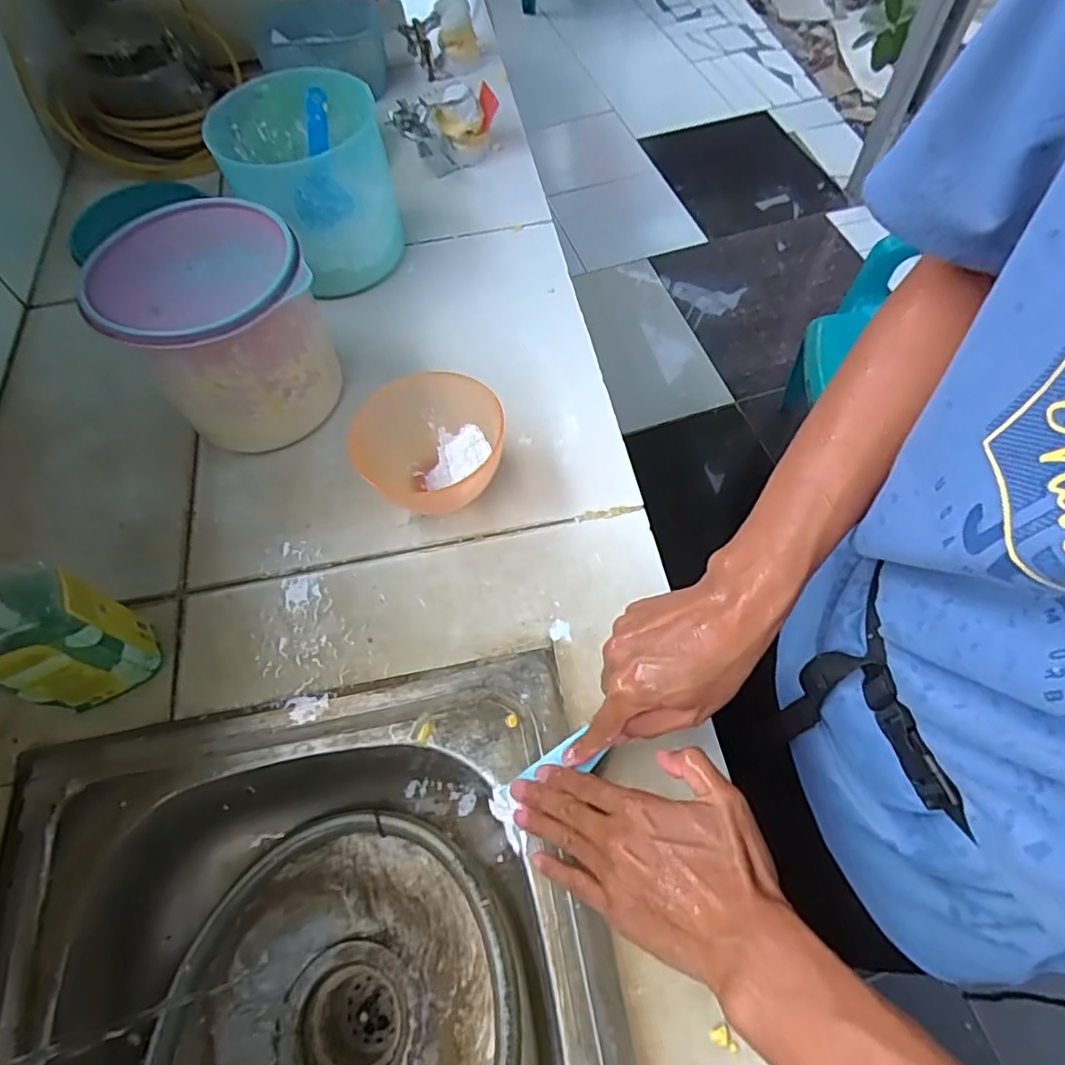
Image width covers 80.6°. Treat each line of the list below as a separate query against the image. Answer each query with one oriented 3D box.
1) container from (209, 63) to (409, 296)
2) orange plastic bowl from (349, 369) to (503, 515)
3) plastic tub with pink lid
[{"bbox_3d":[-0.225,-0.368,0.663,0.150,0.149,0.172,-16,62,-5],"label":"container"},{"bbox_3d":[-0.072,-0.062,0.528,0.103,0.083,0.105,-1,62,3],"label":"orange plastic bowl"},{"bbox_3d":[-0.261,-0.174,0.554,0.149,0.160,0.149,-1,62,3],"label":"plastic tub with pink lid"}]

